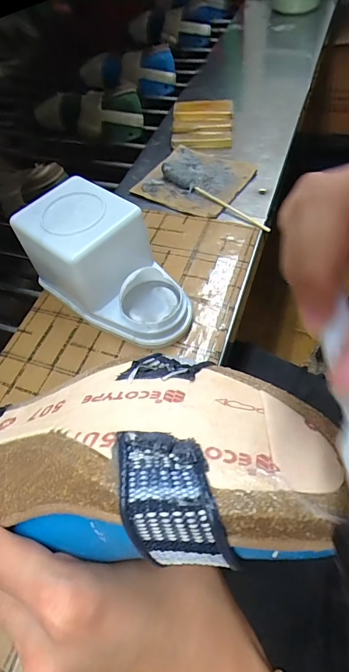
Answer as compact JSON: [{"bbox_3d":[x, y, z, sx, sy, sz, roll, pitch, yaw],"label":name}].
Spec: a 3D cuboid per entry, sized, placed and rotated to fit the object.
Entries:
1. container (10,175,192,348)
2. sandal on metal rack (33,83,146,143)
[{"bbox_3d":[-0.067,-0.070,0.392,0.187,0.102,0.105,33,65,23],"label":"container"},{"bbox_3d":[-0.167,-0.432,0.717,0.203,0.076,0.069,10,58,11],"label":"sandal on metal rack"}]

